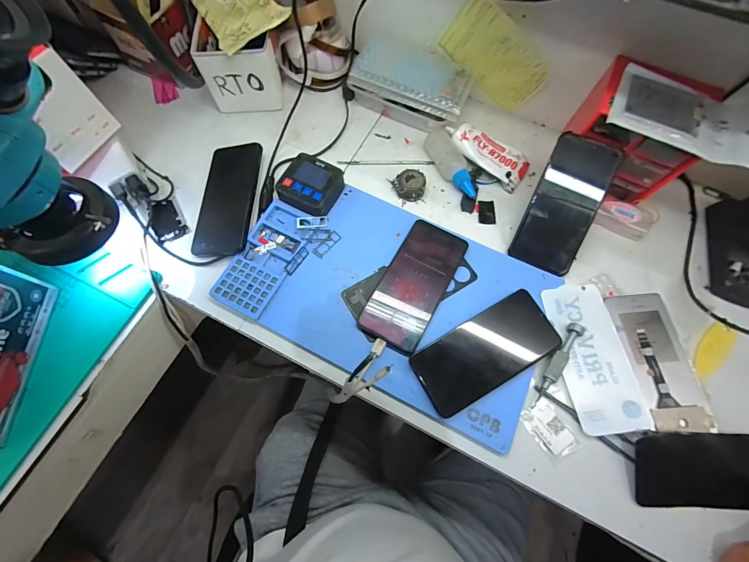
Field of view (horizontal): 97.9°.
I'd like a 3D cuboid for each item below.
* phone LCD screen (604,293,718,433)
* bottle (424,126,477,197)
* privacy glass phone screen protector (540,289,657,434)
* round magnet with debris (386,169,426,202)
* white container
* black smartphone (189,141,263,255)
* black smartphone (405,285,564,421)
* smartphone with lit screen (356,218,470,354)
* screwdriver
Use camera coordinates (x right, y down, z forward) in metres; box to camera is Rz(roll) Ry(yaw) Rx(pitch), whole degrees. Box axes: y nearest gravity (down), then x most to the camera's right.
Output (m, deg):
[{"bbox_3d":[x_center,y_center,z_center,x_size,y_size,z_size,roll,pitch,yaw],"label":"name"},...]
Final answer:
[{"bbox_3d":[0.324,0.087,0.369,0.069,0.006,0.152,-5,67,-3],"label":"phone LCD screen"},{"bbox_3d":[0.111,-0.166,0.458,0.041,0.035,0.115,-26,73,-9],"label":"bottle"},{"bbox_3d":[0.251,0.083,0.371,0.075,0.009,0.163,-6,70,-3],"label":"privacy glass phone screen protector"},{"bbox_3d":[0.045,-0.132,0.452,0.049,0.023,0.037,3,69,0],"label":"round magnet with debris"},{"bbox_3d":[-0.190,-0.309,0.472,0.106,0.085,0.080,-8,71,-3],"label":"white container"},{"bbox_3d":[-0.194,-0.112,0.435,0.075,0.009,0.165,-2,70,15],"label":"black smartphone"},{"bbox_3d":[0.128,0.078,0.369,0.167,0.016,0.079,-28,73,-11],"label":"black smartphone"},{"bbox_3d":[0.049,0.004,0.398,0.075,0.009,0.161,27,73,10],"label":"smartphone with lit screen"},{"bbox_3d":[0.205,0.092,0.367,0.017,0.012,0.107,37,73,12],"label":"screwdriver"}]

